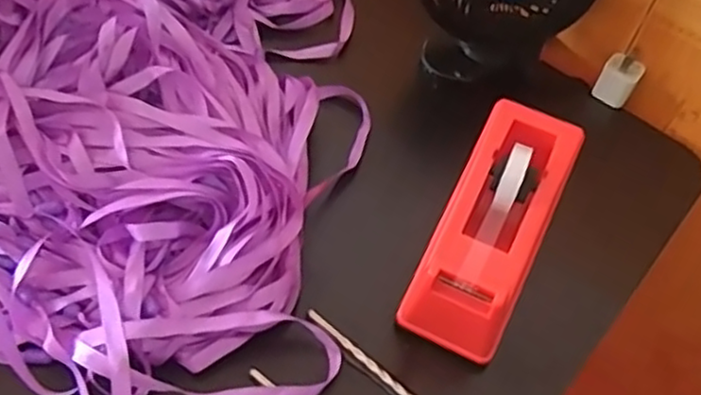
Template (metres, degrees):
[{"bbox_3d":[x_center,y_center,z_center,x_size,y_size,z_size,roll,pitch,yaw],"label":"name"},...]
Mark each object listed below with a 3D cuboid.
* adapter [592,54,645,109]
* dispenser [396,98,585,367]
[{"bbox_3d":[0.207,-0.091,0.533,0.027,0.037,0.021,31,59,16],"label":"adapter"},{"bbox_3d":[0.088,0.017,0.419,0.062,0.067,0.157,24,57,12],"label":"dispenser"}]

